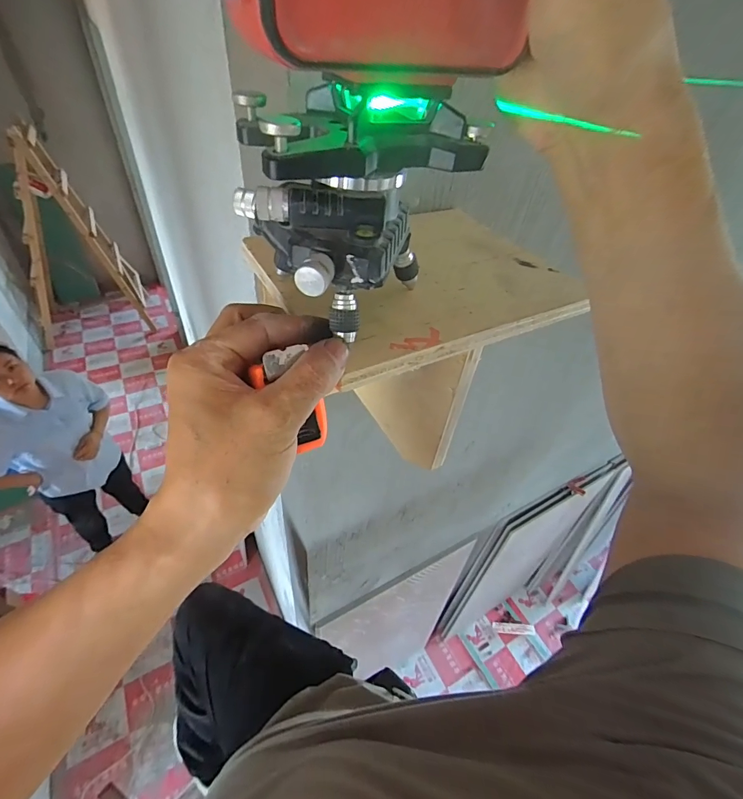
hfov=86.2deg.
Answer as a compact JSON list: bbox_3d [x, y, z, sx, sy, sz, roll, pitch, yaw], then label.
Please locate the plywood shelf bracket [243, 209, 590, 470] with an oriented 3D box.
[{"bbox_3d":[0.033,-0.037,0.367,0.212,0.178,0.160,-18,51,-23],"label":"plywood shelf bracket"}]

